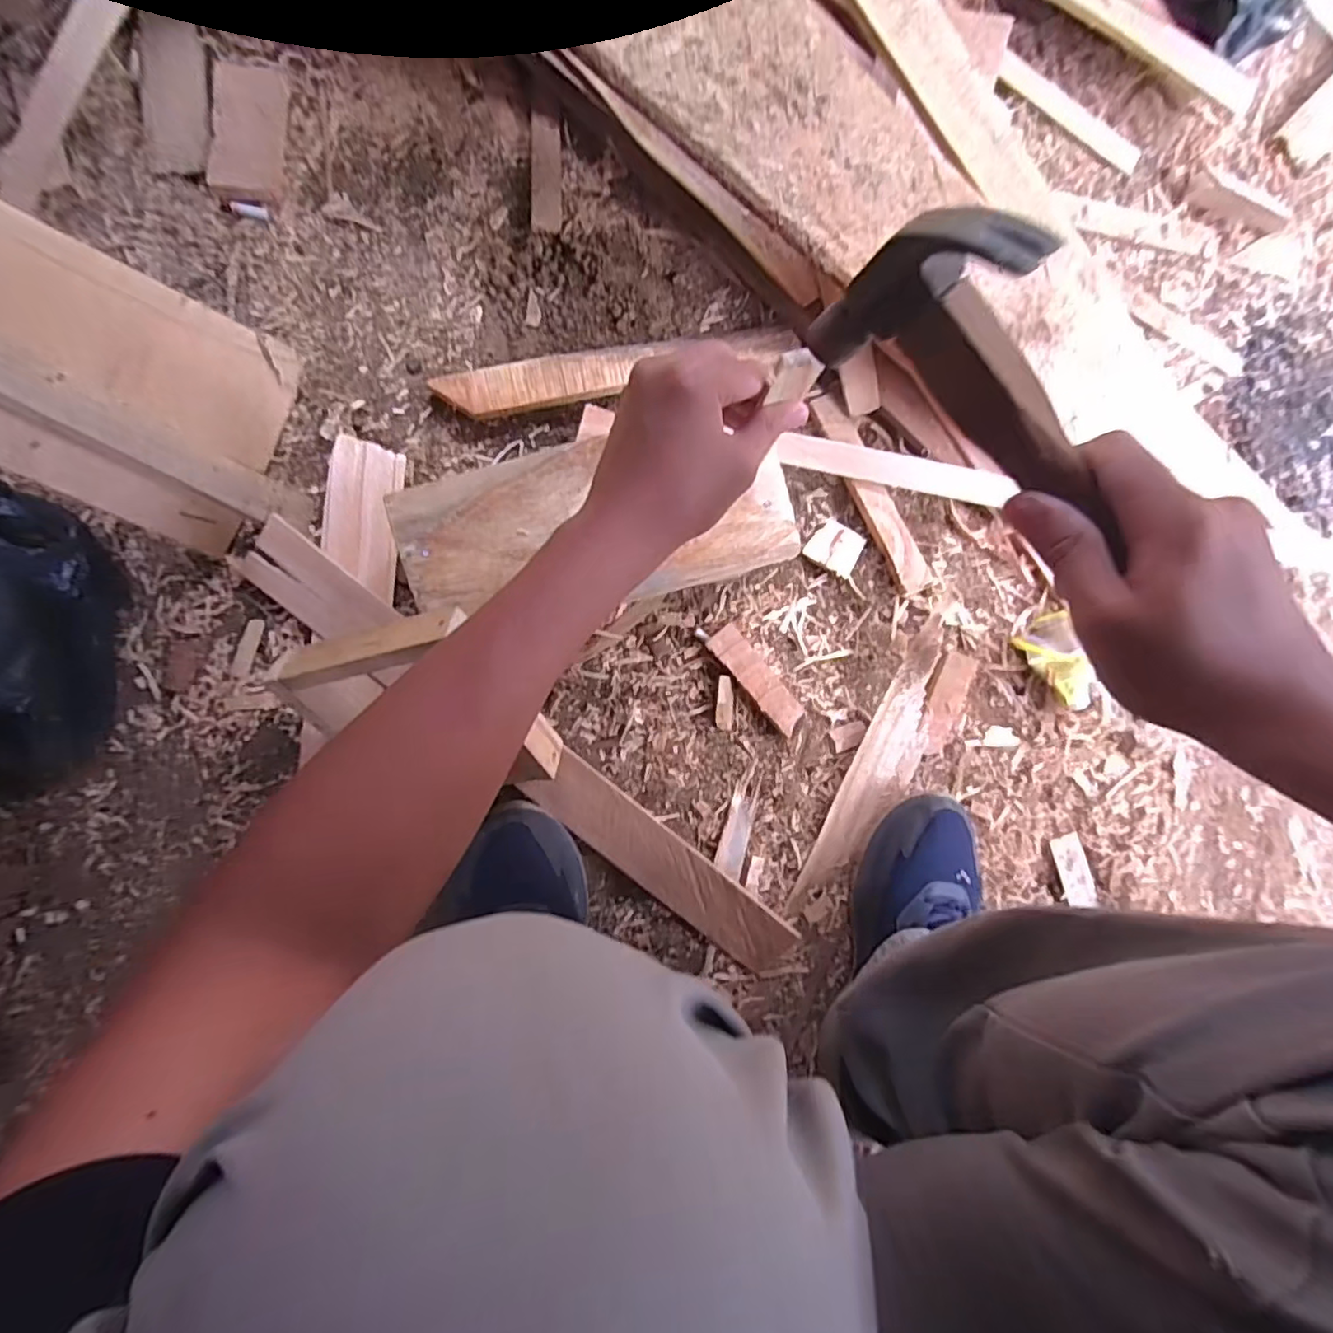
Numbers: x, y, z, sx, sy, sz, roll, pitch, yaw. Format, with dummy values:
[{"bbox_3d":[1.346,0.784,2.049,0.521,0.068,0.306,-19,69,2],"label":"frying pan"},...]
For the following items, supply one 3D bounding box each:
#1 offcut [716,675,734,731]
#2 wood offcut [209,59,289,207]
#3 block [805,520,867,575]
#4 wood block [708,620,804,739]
[{"bbox_3d":[0.053,0.033,0.560,0.017,0.010,0.049,2,89,-7],"label":"offcut"},{"bbox_3d":[-0.357,-0.458,0.521,0.052,0.017,0.118,2,89,-7],"label":"wood offcut"},{"bbox_3d":[0.162,-0.114,0.587,0.047,0.011,0.047,38,85,-5],"label":"block"},{"bbox_3d":[0.084,0.012,0.562,0.031,0.016,0.110,-40,94,-6],"label":"wood block"}]

